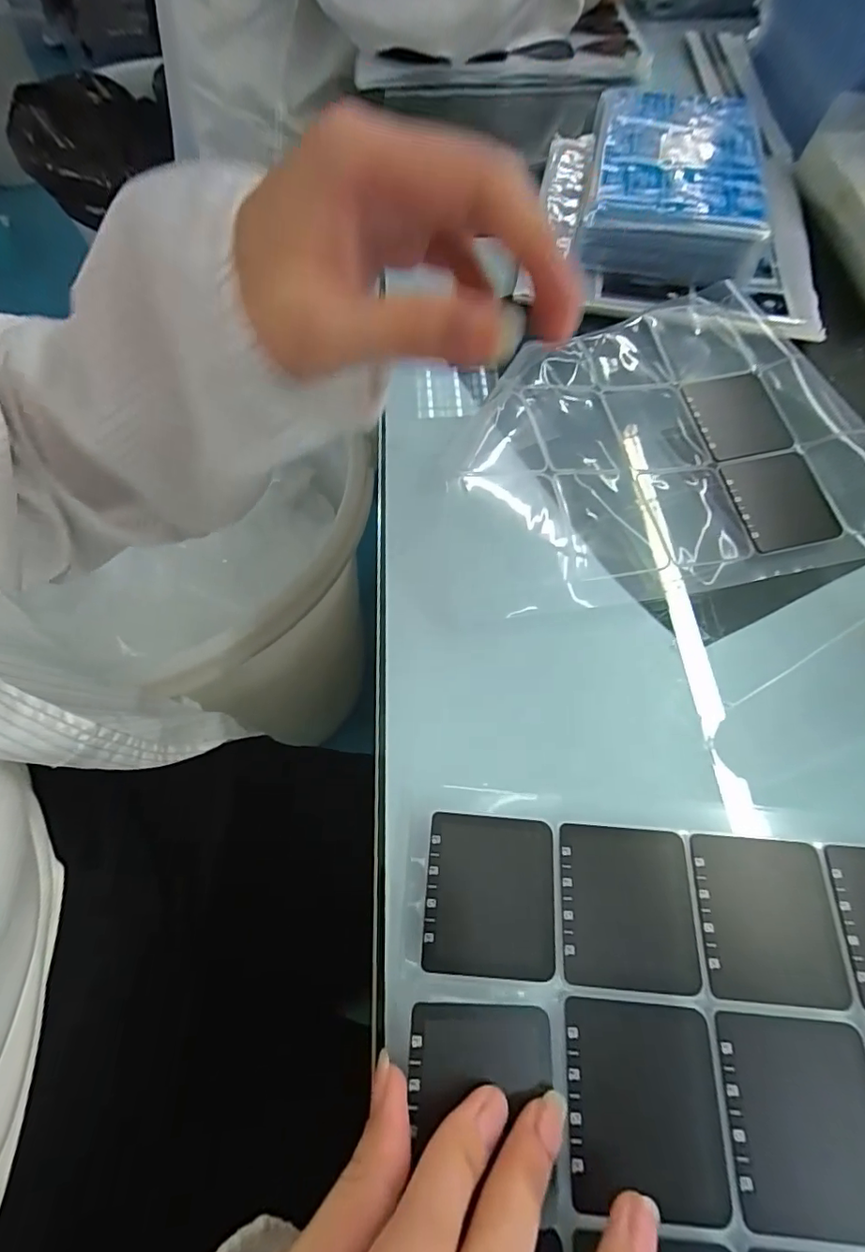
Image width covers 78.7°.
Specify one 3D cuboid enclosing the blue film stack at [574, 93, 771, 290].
[{"bbox_3d":[0.176,-0.334,0.397,0.124,0.044,0.196,11,63,7],"label":"blue film stack"}]

